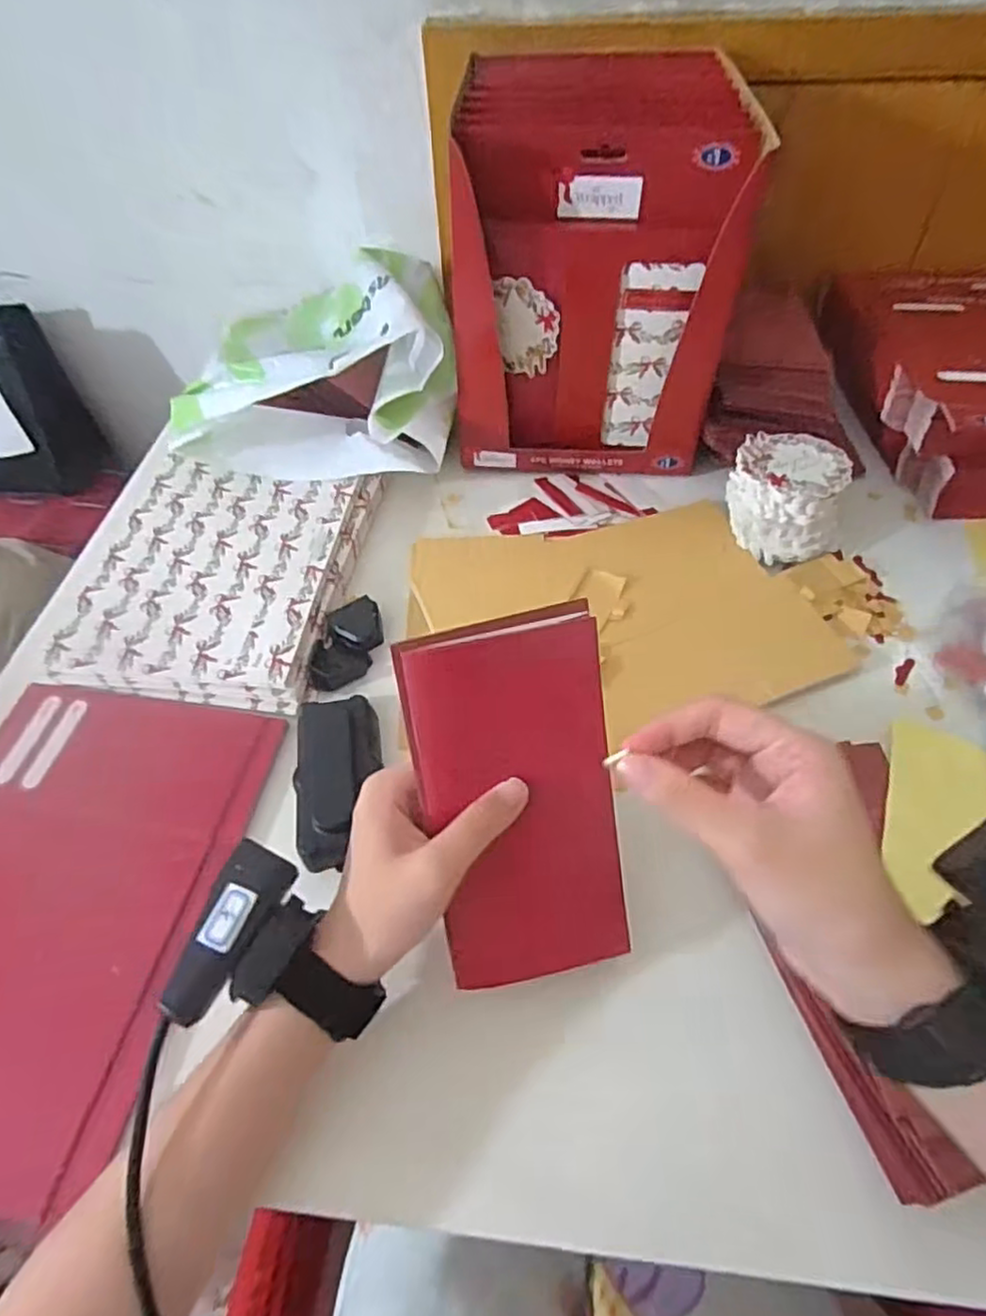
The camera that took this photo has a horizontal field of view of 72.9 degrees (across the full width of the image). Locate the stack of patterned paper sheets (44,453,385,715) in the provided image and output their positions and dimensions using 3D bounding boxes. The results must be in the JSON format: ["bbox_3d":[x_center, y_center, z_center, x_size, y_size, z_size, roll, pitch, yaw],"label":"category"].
[{"bbox_3d":[-0.208,-0.068,0.514,0.188,0.028,0.218,5,52,6],"label":"stack of patterned paper sheets"}]

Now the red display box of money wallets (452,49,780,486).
[{"bbox_3d":[0.078,-0.302,0.539,0.202,0.252,0.169,3,51,5],"label":"red display box of money wallets"}]

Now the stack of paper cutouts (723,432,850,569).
[{"bbox_3d":[0.222,-0.123,0.509,0.072,0.063,0.080,-19,53,-13],"label":"stack of paper cutouts"}]

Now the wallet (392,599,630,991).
[{"bbox_3d":[0.014,0.069,0.305,0.087,0.177,0.011,-11,18,-6],"label":"wallet"}]

